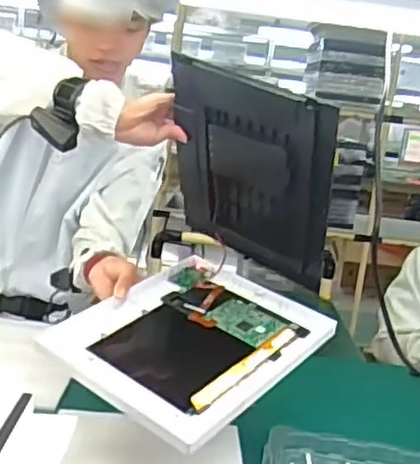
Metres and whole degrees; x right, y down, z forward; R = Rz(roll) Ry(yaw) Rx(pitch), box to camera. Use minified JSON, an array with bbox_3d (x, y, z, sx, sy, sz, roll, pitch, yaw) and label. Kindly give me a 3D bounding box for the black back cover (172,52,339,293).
[{"bbox_3d":[0.053,-0.072,0.917,0.243,0.287,0.013,25,47,29],"label":"black back cover"}]

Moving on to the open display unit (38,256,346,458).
[{"bbox_3d":[-0.020,0.132,0.886,0.263,0.022,0.324,24,33,32],"label":"open display unit"}]

